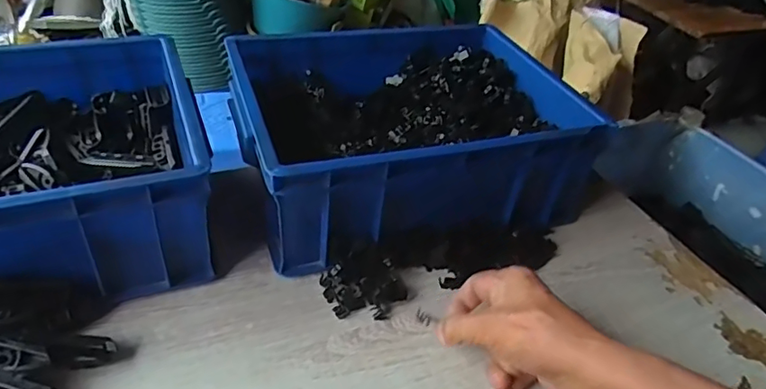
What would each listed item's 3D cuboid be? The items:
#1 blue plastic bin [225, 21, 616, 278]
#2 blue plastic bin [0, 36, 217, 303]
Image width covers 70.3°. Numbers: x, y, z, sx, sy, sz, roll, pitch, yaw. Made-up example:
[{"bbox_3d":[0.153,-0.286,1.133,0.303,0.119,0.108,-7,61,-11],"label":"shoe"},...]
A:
[{"bbox_3d":[0.022,-0.070,0.607,0.336,0.134,0.283,-6,40,-16],"label":"blue plastic bin"},{"bbox_3d":[-0.344,-0.020,0.485,0.330,0.130,0.278,-9,41,-20],"label":"blue plastic bin"}]

